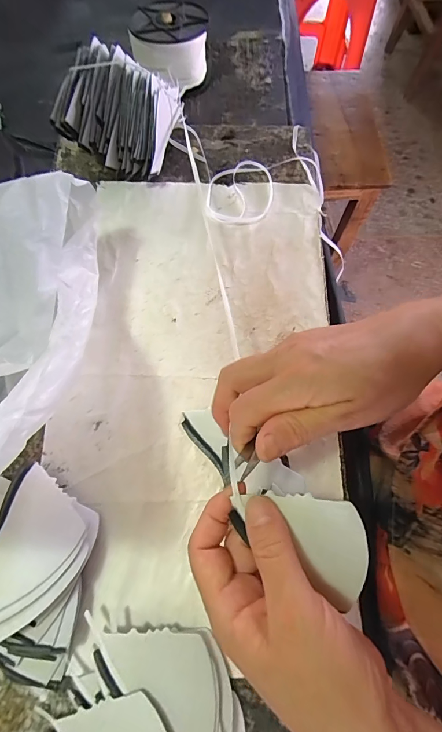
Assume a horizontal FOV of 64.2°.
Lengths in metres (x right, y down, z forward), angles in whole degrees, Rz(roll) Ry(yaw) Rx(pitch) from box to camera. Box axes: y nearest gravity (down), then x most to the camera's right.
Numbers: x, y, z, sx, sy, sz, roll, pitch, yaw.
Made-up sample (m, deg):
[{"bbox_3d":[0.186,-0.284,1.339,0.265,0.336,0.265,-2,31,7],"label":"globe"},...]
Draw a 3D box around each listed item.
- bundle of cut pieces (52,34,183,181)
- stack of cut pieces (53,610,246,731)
[{"bbox_3d":[-0.106,-0.261,0.373,0.110,0.083,0.092,16,71,5],"label":"bundle of cut pieces"},{"bbox_3d":[-0.045,0.230,0.223,0.118,0.025,0.104,5,72,0],"label":"stack of cut pieces"}]

